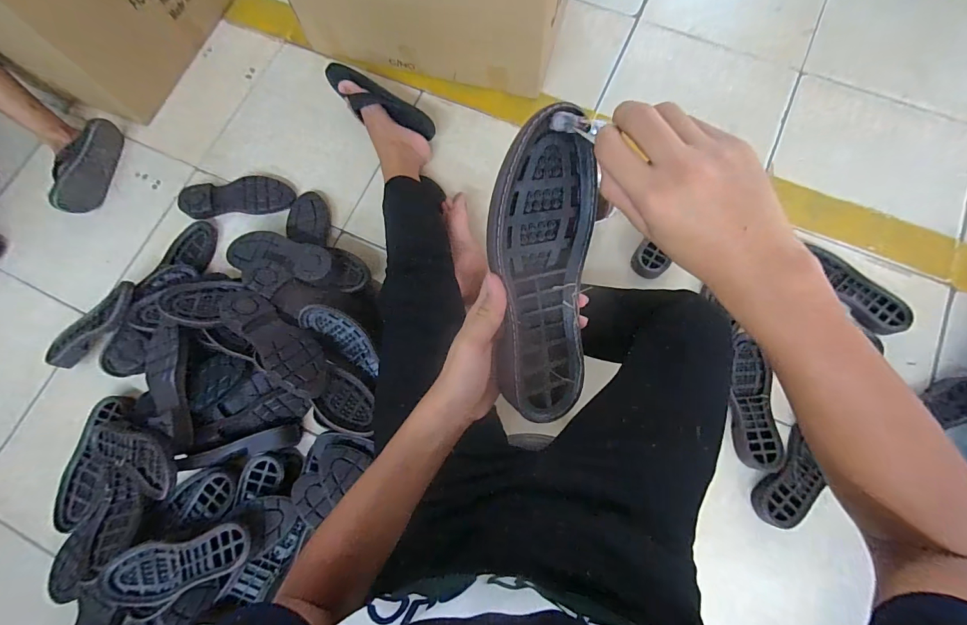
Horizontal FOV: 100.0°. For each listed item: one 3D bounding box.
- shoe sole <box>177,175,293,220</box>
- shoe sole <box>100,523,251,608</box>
[{"bbox_3d":[-0.557,-0.261,0.926,0.252,0.035,0.092,-4,77,1],"label":"shoe sole"},{"bbox_3d":[-0.497,0.413,0.654,0.266,0.040,0.089,-15,76,-1],"label":"shoe sole"}]

